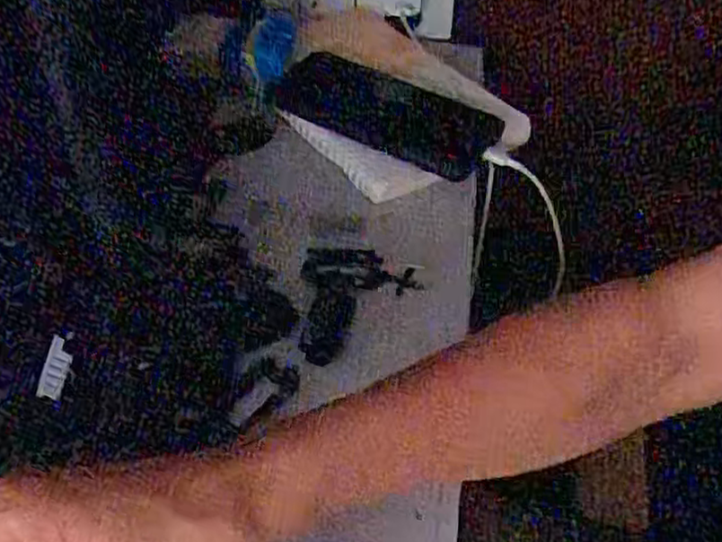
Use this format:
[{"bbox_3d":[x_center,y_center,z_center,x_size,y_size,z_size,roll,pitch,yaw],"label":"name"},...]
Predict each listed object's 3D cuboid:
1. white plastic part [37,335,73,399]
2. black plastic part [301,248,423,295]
[{"bbox_3d":[-0.145,0.046,0.340,0.011,0.030,0.006,14,4,9],"label":"white plastic part"},{"bbox_3d":[0.000,-0.002,0.431,0.068,0.008,0.033,2,44,0],"label":"black plastic part"}]

